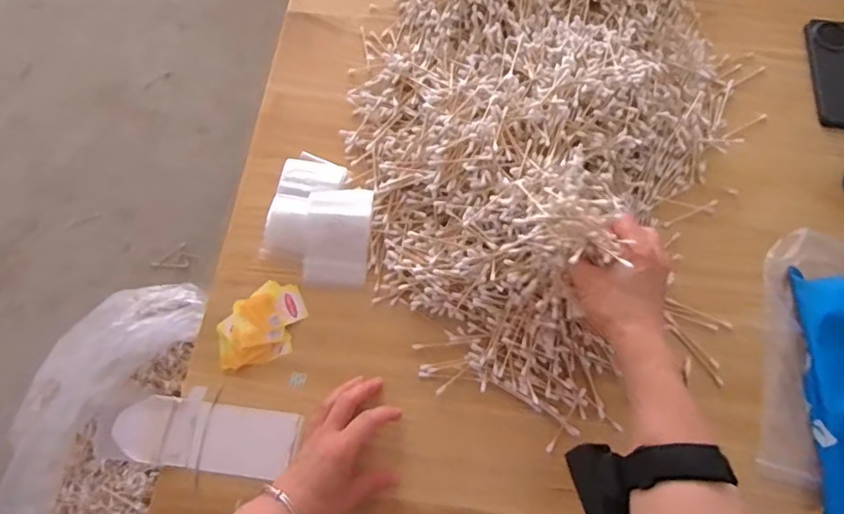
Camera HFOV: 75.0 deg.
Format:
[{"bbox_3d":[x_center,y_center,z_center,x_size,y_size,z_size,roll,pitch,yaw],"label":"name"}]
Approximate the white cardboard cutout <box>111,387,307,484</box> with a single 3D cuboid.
[{"bbox_3d":[-0.201,0.165,0.520,0.167,0.010,0.067,6,68,5],"label":"white cardboard cutout"}]

